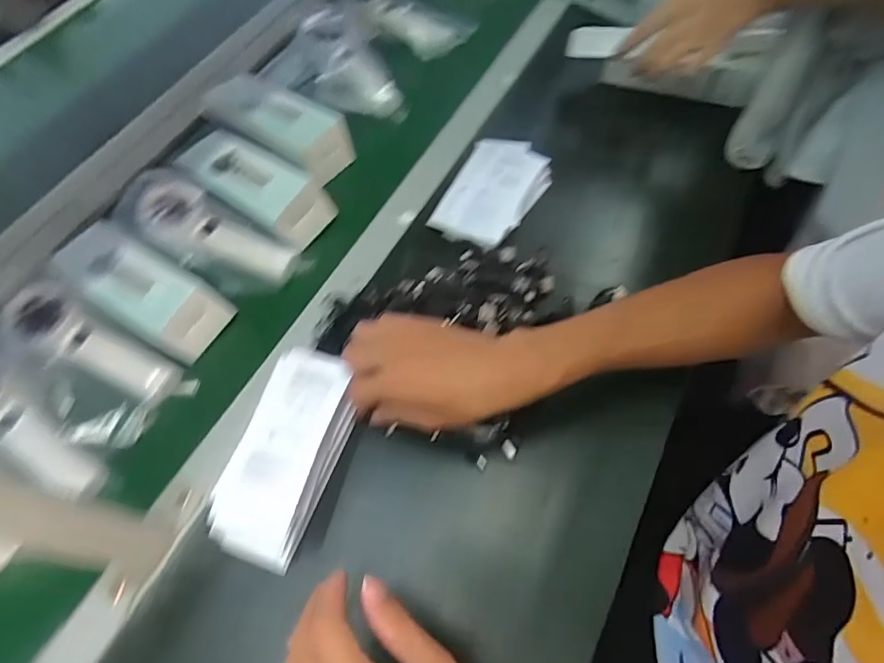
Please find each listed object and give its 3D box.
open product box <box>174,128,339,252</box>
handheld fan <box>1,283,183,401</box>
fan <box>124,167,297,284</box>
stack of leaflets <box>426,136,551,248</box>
[{"bbox_3d":[-0.198,-0.155,0.526,0.170,0.050,0.070,30,69,17],"label":"open product box"},{"bbox_3d":[-0.314,0.009,0.451,0.162,0.033,0.048,23,67,14],"label":"handheld fan"},{"bbox_3d":[-0.235,-0.101,0.510,0.186,0.032,0.070,27,68,-1],"label":"fan"},{"bbox_3d":[0.056,-0.146,0.524,0.082,0.025,0.139,24,68,14],"label":"stack of leaflets"}]

